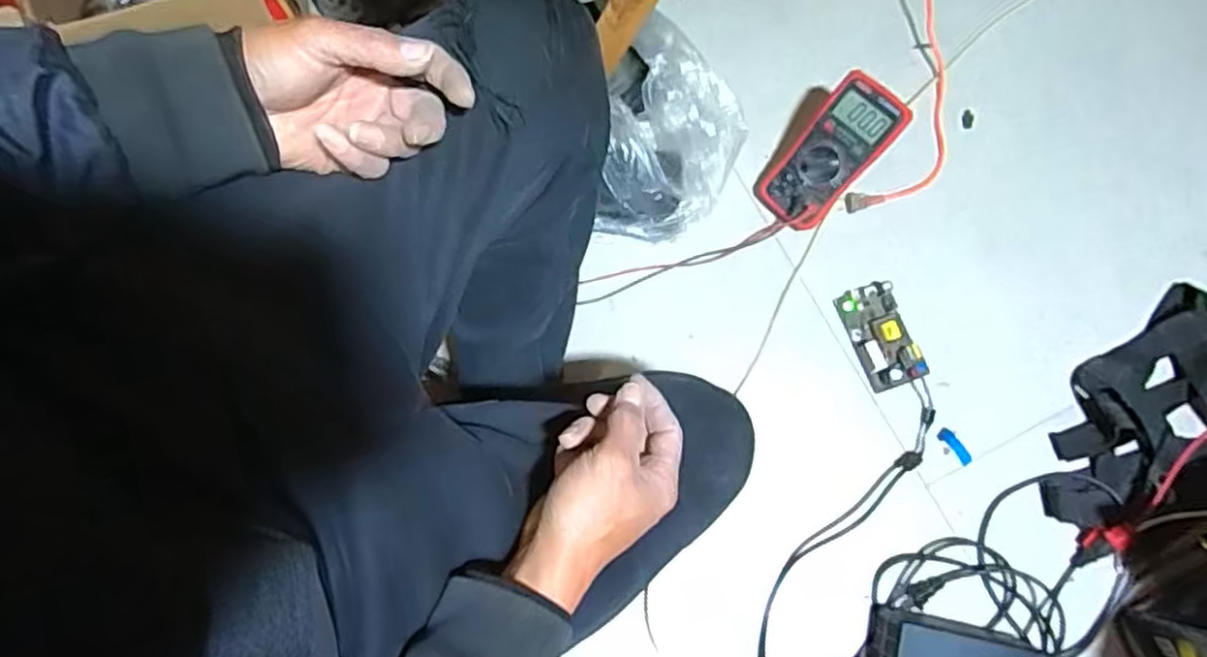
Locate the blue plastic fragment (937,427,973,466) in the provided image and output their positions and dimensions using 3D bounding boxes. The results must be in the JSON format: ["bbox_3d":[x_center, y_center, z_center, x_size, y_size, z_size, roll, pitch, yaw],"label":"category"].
[{"bbox_3d":[0.428,0.144,0.863,0.019,0.006,0.049,-36,79,-7],"label":"blue plastic fragment"}]

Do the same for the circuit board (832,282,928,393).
[{"bbox_3d":[0.343,0.008,0.877,0.070,0.019,0.127,-20,77,-3],"label":"circuit board"}]

